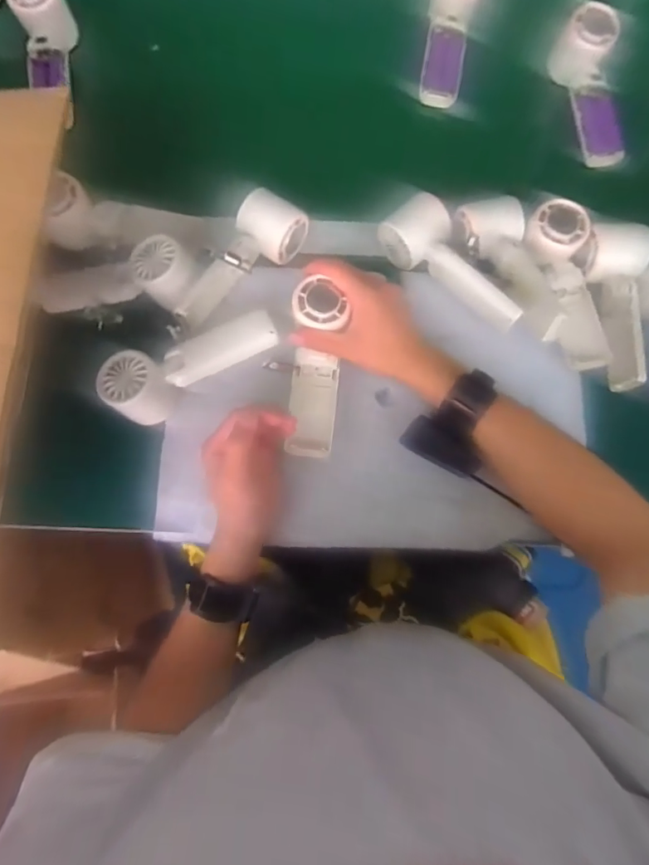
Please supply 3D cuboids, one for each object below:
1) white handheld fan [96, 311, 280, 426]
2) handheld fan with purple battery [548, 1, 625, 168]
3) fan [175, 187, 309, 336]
[{"bbox_3d":[-0.124,-0.068,0.438,0.167,0.047,0.064,-31,80,-5],"label":"white handheld fan"},{"bbox_3d":[0.304,-0.385,0.529,0.051,0.051,0.166,-11,92,-2],"label":"handheld fan with purple battery"},{"bbox_3d":[-0.085,-0.167,0.455,0.054,0.060,0.160,34,81,7],"label":"fan"}]

